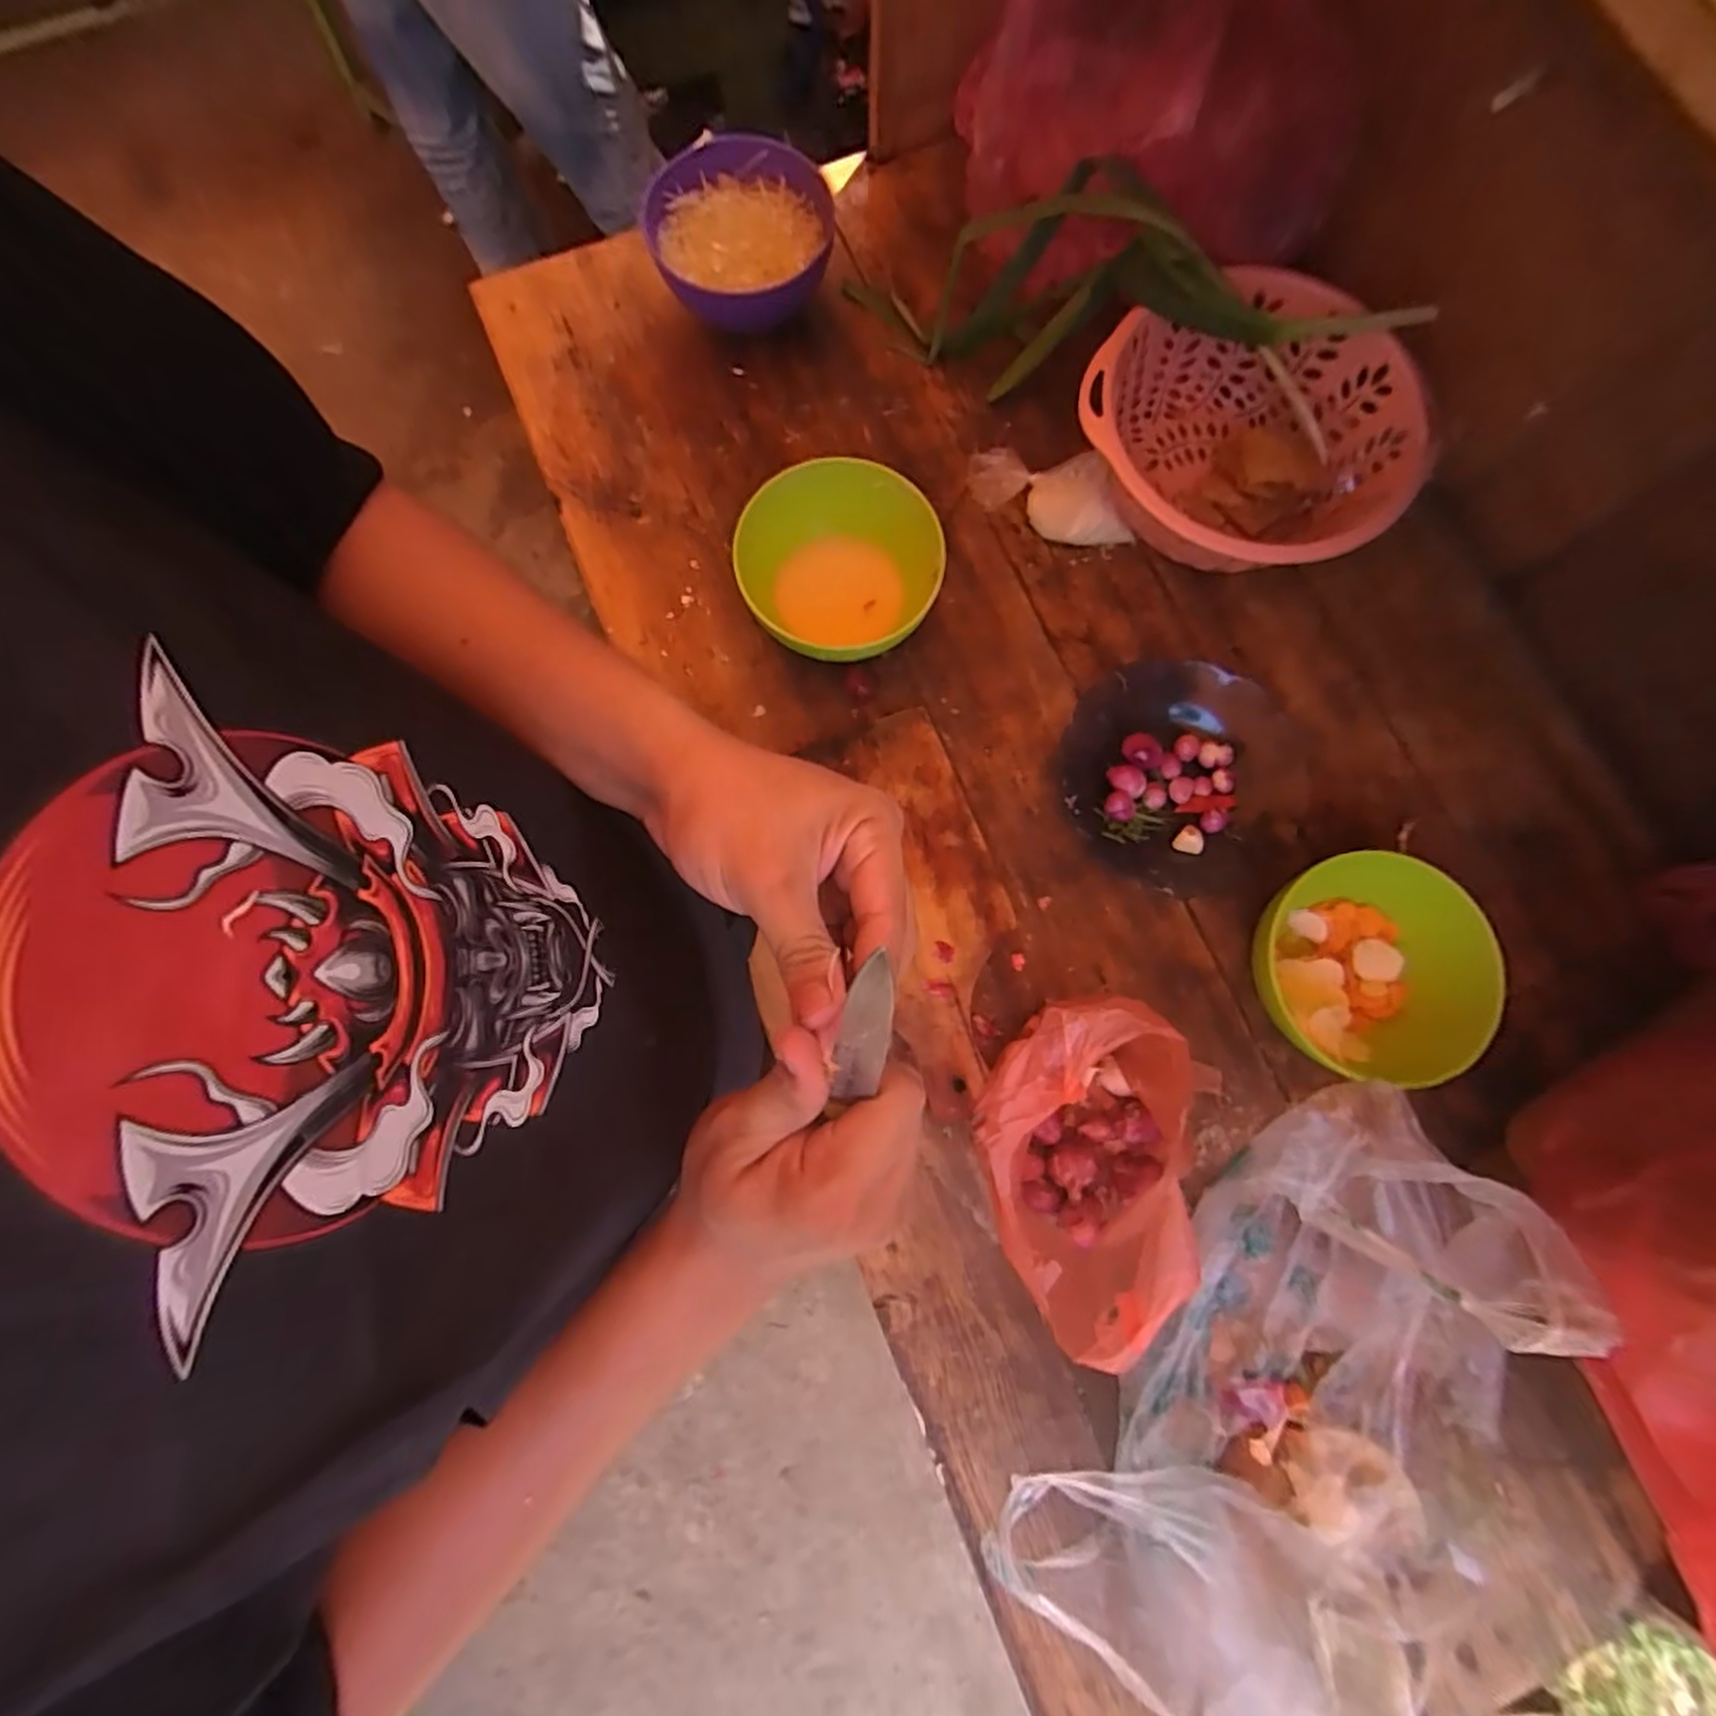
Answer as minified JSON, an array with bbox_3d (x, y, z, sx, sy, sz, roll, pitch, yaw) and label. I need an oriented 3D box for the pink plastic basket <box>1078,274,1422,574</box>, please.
[{"bbox_3d":[0.305,-0.323,0.570,0.216,0.105,0.231,0,79,-1],"label":"pink plastic basket"}]

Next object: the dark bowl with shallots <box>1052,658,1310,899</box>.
[{"bbox_3d":[0.249,-0.064,0.553,0.176,0.036,0.177,0,79,-1],"label":"dark bowl with shallots"}]

